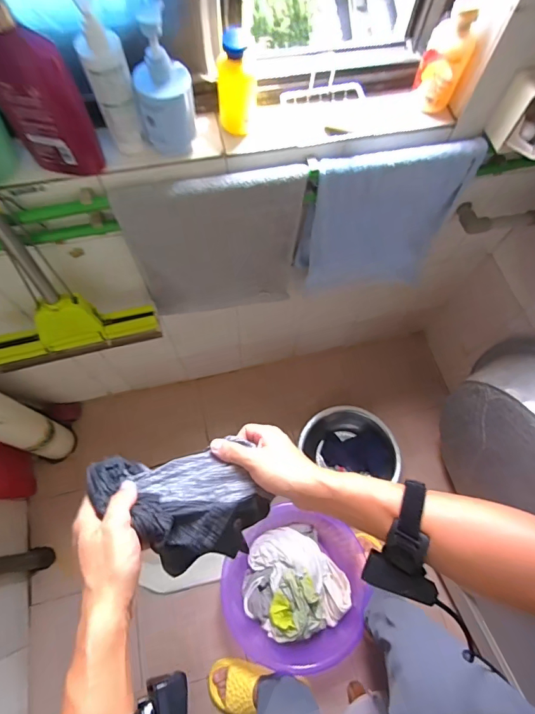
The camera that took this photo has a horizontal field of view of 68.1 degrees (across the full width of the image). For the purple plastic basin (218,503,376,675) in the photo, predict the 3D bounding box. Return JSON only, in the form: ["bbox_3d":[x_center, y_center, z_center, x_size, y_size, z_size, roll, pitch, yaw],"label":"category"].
[{"bbox_3d":[0.070,0.670,1.163,0.406,0.119,0.390,23,68,7],"label":"purple plastic basin"}]

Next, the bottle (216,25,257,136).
[{"bbox_3d":[-0.044,-0.401,0.583,0.055,0.117,0.051,0,67,-2],"label":"bottle"}]

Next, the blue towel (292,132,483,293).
[{"bbox_3d":[0.236,-0.267,0.867,0.338,0.424,0.040,-12,68,-7],"label":"blue towel"}]

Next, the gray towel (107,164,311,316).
[{"bbox_3d":[-0.093,-0.207,0.796,0.324,0.356,0.055,-13,68,-8],"label":"gray towel"}]

